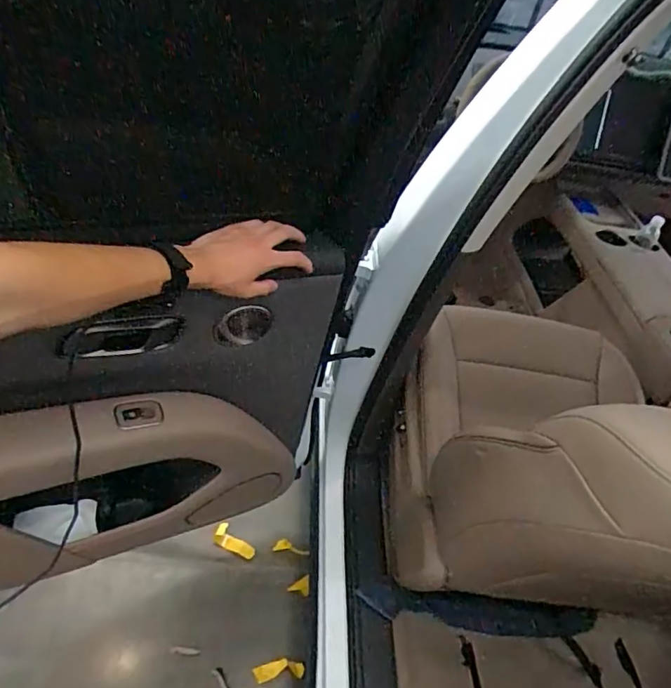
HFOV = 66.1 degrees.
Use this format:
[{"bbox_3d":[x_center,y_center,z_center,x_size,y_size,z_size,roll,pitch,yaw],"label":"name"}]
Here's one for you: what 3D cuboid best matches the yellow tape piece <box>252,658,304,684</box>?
[{"bbox_3d":[-0.144,0.828,1.308,0.126,0.011,0.051,1,45,-10],"label":"yellow tape piece"}]

